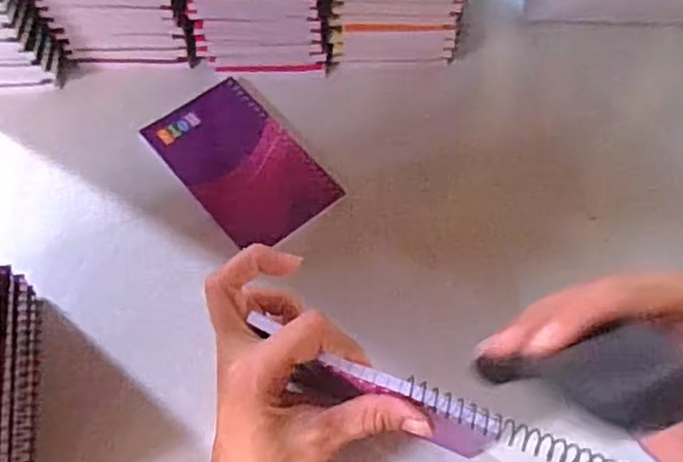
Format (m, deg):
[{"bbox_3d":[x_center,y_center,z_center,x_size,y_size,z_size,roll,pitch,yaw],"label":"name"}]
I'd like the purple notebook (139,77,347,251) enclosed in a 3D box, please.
[{"bbox_3d":[-0.069,-0.047,0.458,0.078,0.008,0.131,-37,71,-19],"label":"purple notebook"}]

